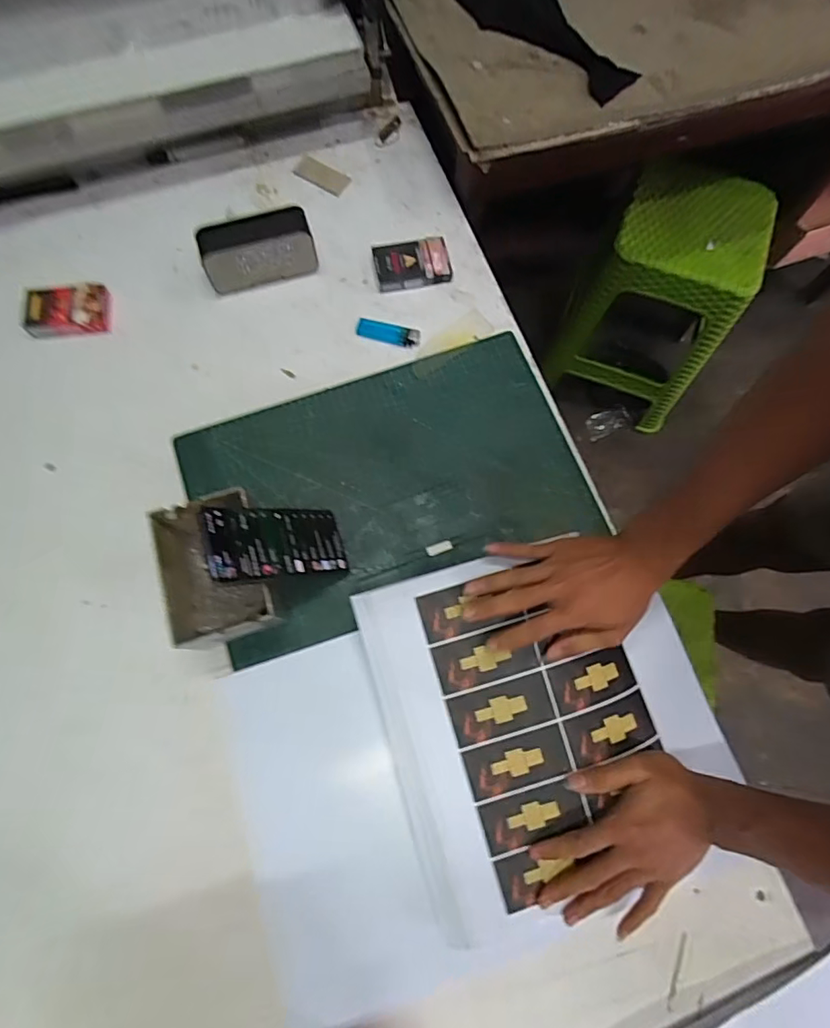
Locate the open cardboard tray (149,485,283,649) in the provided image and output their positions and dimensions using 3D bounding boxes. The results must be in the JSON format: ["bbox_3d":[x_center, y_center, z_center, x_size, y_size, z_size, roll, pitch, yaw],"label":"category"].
[{"bbox_3d":[-0.204,0.060,0.532,0.092,0.083,0.137,-14,73,-5],"label":"open cardboard tray"}]

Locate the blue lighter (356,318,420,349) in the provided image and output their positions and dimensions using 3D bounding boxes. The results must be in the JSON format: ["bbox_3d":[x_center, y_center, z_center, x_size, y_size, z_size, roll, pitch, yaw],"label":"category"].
[{"bbox_3d":[-0.035,-0.232,0.663,0.081,0.010,0.025,13,73,4],"label":"blue lighter"}]

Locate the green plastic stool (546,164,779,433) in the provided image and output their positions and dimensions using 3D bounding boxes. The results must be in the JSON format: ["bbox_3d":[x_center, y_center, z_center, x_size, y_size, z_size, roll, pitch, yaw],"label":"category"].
[{"bbox_3d":[0.542,-0.474,1.206,0.346,0.478,0.313,20,77,1],"label":"green plastic stool"}]

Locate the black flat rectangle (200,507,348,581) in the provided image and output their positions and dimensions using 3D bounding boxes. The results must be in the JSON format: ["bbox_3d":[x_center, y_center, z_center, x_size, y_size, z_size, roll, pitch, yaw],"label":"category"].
[{"bbox_3d":[-0.133,0.027,0.515,0.008,0.165,0.070,-32,71,33],"label":"black flat rectangle"}]

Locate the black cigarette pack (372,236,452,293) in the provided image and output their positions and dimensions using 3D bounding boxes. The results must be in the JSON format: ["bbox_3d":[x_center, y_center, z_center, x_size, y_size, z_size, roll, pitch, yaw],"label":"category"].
[{"bbox_3d":[-0.005,-0.337,0.691,0.098,0.021,0.069,-8,73,-3],"label":"black cigarette pack"}]

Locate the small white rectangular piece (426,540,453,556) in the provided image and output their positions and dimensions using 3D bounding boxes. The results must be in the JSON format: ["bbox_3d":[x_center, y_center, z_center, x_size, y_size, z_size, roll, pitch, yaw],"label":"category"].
[{"bbox_3d":[0.028,0.038,0.584,0.030,0.004,0.012,-18,74,-6],"label":"small white rectangular piece"}]

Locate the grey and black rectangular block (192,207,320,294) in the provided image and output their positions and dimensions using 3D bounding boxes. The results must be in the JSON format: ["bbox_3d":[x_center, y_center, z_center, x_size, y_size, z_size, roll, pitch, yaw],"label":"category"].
[{"bbox_3d":[-0.203,-0.342,0.666,0.140,0.077,0.051,-15,73,-5],"label":"grey and black rectangular block"}]

